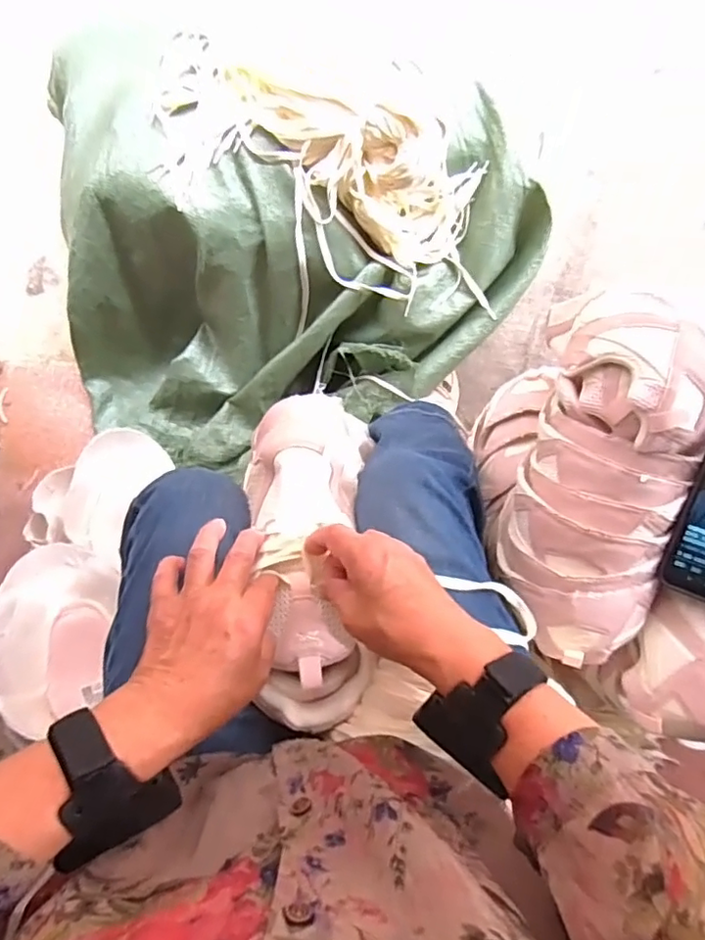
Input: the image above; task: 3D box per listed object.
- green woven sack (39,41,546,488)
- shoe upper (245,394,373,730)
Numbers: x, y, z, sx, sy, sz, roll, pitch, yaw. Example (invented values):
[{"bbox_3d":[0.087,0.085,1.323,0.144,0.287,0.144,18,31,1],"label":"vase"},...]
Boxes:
[{"bbox_3d":[-0.109,-0.260,0.825,0.677,0.268,0.490,14,79,4],"label":"green woven sack"},{"bbox_3d":[-0.039,0.061,0.469,0.097,0.062,0.266,-1,75,1],"label":"shoe upper"}]

